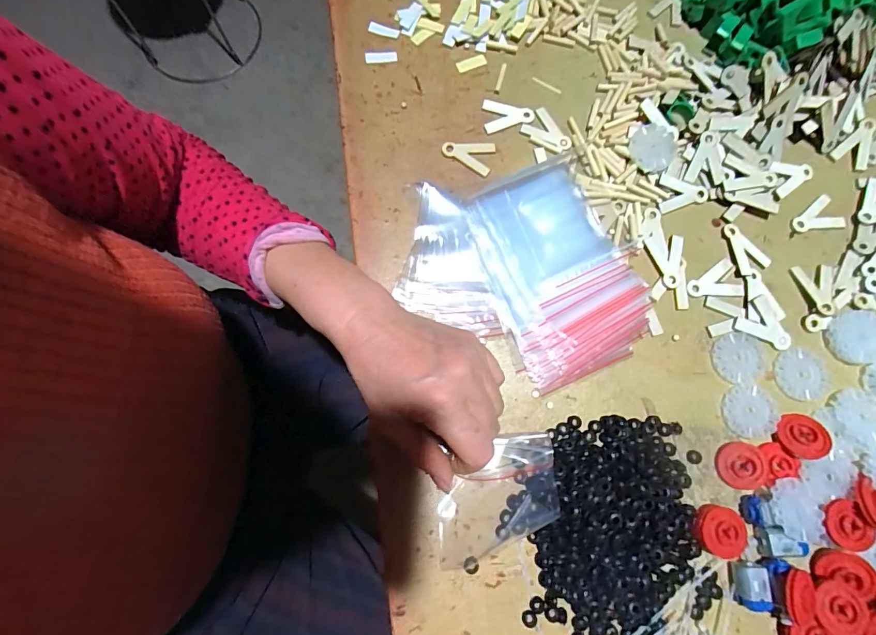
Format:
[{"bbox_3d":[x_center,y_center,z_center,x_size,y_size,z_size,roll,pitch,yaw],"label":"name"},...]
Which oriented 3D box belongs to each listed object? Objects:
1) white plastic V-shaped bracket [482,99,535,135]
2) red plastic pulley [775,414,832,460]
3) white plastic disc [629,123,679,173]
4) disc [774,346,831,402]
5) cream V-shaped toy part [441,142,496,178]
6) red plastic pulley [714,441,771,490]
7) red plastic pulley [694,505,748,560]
[{"bbox_3d":[0.062,-0.176,0.349,0.043,0.004,0.030,-3,77,-2],"label":"white plastic V-shaped bracket"},{"bbox_3d":[0.267,0.087,0.295,0.030,0.006,0.031,5,67,24],"label":"red plastic pulley"},{"bbox_3d":[0.184,-0.147,0.341,0.037,0.004,0.046,33,79,6],"label":"white plastic disc"},{"bbox_3d":[0.282,0.043,0.310,0.043,0.004,0.040,0,77,-1],"label":"disc"},{"bbox_3d":[0.025,-0.138,0.341,0.043,0.004,0.030,15,77,3],"label":"cream V-shaped toy part"},{"bbox_3d":[0.220,0.108,0.291,0.032,0.004,0.033,-5,83,16],"label":"red plastic pulley"},{"bbox_3d":[0.197,0.151,0.279,0.029,0.012,0.037,-17,78,-5],"label":"red plastic pulley"}]

